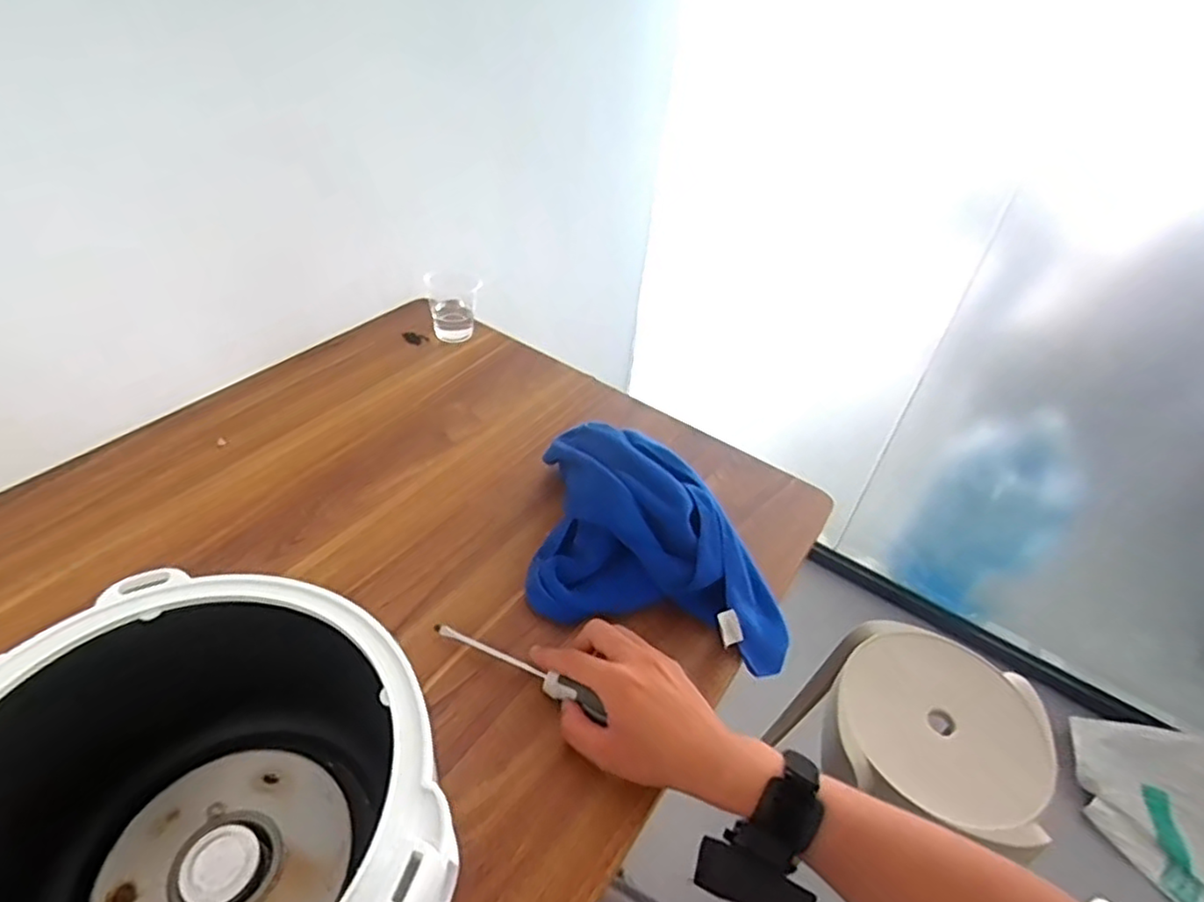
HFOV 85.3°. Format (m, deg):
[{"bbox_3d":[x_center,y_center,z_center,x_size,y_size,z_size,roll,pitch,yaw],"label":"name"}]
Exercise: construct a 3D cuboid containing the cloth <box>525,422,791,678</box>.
[{"bbox_3d":[0.055,0.070,0.551,0.218,0.099,0.147,12,42,4],"label":"cloth"}]

